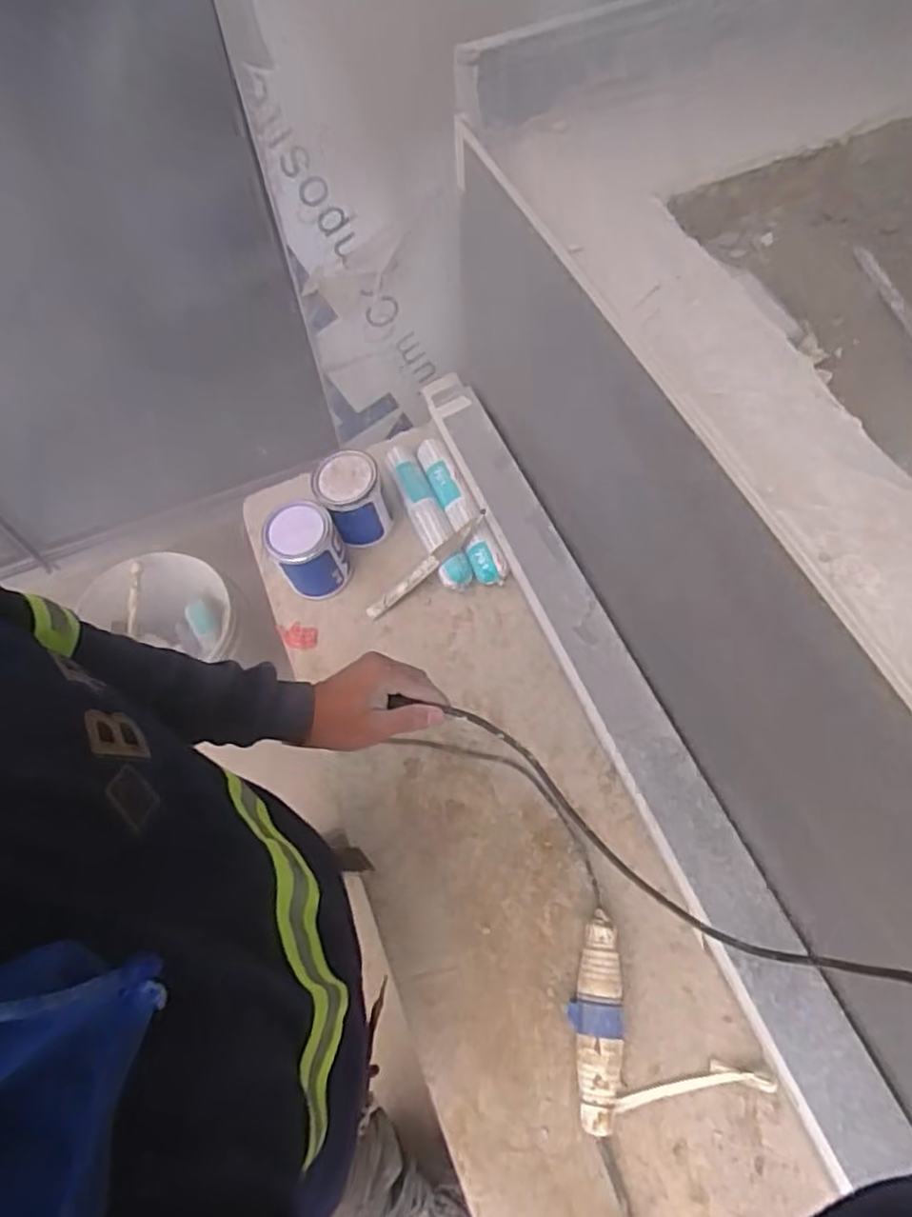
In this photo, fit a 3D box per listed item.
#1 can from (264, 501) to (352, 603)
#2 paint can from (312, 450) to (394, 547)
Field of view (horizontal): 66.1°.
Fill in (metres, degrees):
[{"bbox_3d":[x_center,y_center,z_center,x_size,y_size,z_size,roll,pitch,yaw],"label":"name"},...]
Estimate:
[{"bbox_3d":[-0.216,-0.081,1.028,0.097,0.120,0.089,-1,62,3],"label":"can"},{"bbox_3d":[-0.154,-0.162,1.055,0.098,0.115,0.096,-1,62,3],"label":"paint can"}]

